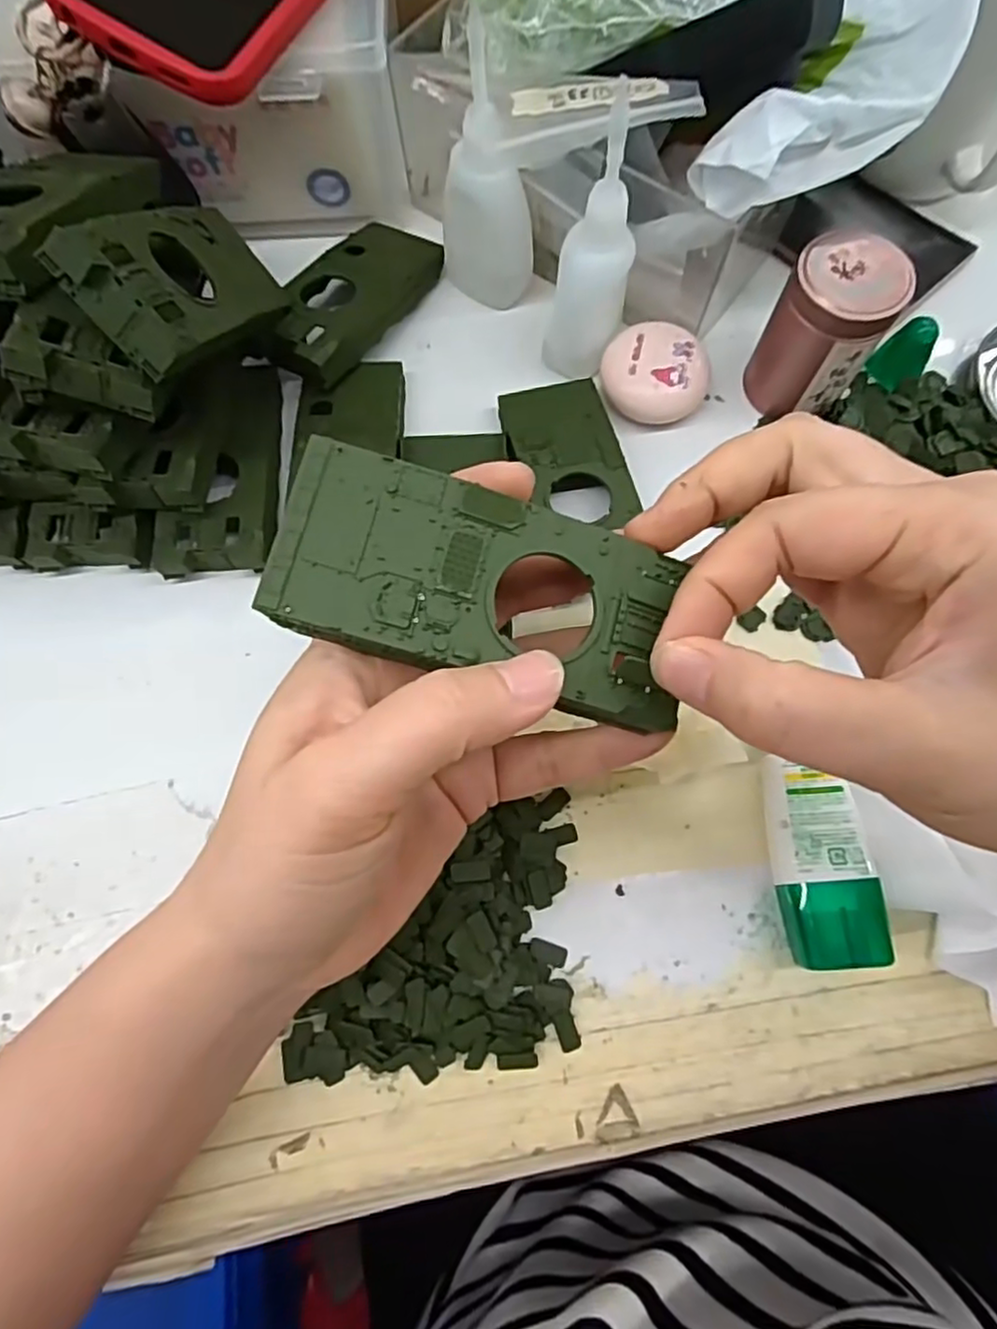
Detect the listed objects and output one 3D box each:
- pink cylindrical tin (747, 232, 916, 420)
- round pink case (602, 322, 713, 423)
[{"bbox_3d":[0.139,-0.143,0.291,0.043,0.062,0.044,0,73,1],"label":"pink cylindrical tin"},{"bbox_3d":[0.071,-0.132,0.311,0.048,0.025,0.042,19,74,7],"label":"round pink case"}]

